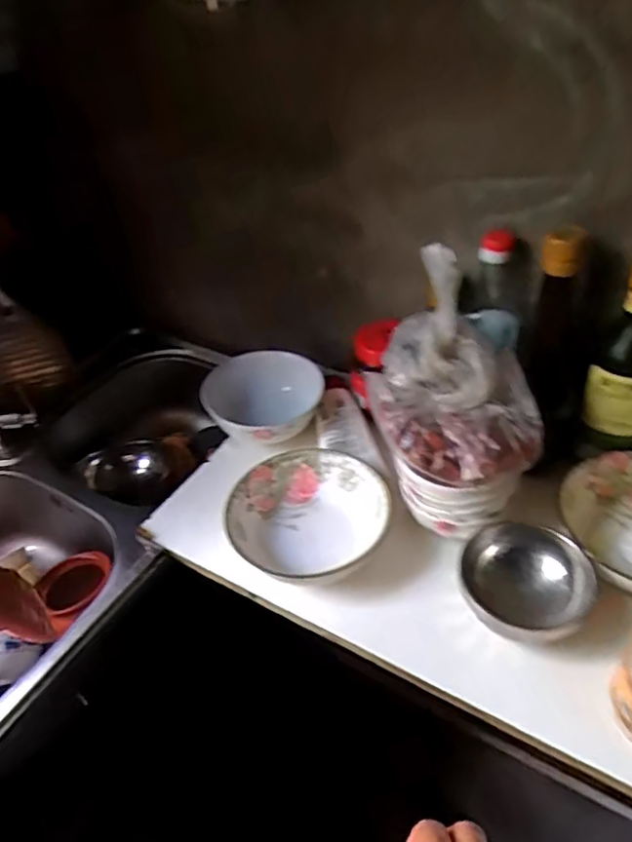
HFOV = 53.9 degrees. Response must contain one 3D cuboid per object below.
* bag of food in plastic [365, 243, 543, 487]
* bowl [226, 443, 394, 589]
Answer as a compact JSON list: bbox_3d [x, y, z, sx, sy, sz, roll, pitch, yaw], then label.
[{"bbox_3d":[0.117,-0.046,0.535,0.161,0.165,0.110,9,46,17],"label":"bag of food in plastic"},{"bbox_3d":[-0.006,0.099,0.643,0.159,0.056,0.146,-4,43,4],"label":"bowl"}]

